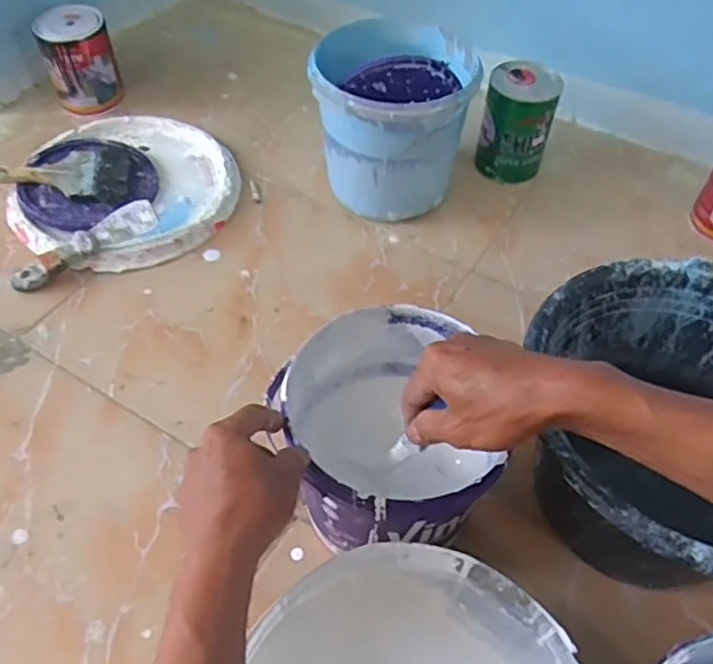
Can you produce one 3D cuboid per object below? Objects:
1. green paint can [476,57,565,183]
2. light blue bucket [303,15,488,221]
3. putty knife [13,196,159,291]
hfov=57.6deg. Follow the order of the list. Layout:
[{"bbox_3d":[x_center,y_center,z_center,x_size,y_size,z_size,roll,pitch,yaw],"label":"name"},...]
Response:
[{"bbox_3d":[0.233,-0.301,0.944,0.098,0.140,0.111,14,51,9],"label":"green paint can"},{"bbox_3d":[0.049,-0.279,0.886,0.192,0.204,0.207,1,51,-2],"label":"light blue bucket"},{"bbox_3d":[-0.347,-0.111,0.830,0.187,0.052,0.036,-26,56,-22],"label":"putty knife"}]

